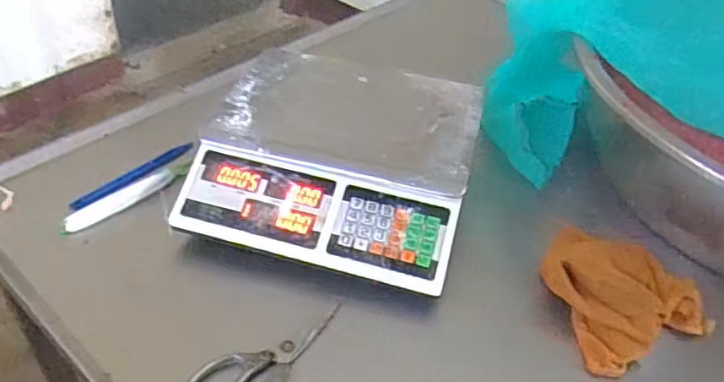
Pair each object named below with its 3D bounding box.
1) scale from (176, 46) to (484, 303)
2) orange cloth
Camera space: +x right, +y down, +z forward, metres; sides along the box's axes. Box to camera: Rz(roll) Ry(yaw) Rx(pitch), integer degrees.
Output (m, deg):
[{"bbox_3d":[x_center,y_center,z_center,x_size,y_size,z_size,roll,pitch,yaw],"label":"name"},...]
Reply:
[{"bbox_3d":[-0.024,-0.052,0.757,0.315,0.085,0.312,13,42,8],"label":"scale"},{"bbox_3d":[0.304,0.103,0.681,0.182,0.051,0.187,-4,42,-12],"label":"orange cloth"}]

